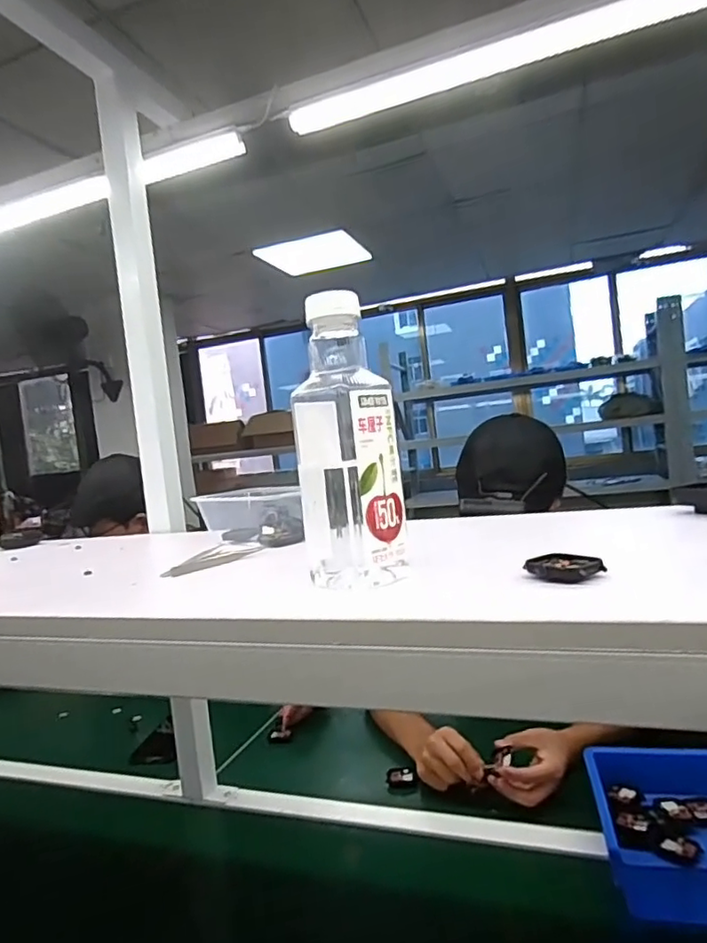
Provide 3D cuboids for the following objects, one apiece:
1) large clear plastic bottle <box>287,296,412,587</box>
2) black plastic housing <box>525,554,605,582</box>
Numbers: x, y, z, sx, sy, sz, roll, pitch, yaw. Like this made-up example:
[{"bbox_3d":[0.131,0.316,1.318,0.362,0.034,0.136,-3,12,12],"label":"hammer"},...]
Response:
[{"bbox_3d":[-0.005,-0.021,0.440,0.075,0.205,0.066,-6,3,-4],"label":"large clear plastic bottle"},{"bbox_3d":[0.142,0.065,0.397,0.041,0.010,0.043,-8,4,-37],"label":"black plastic housing"}]

